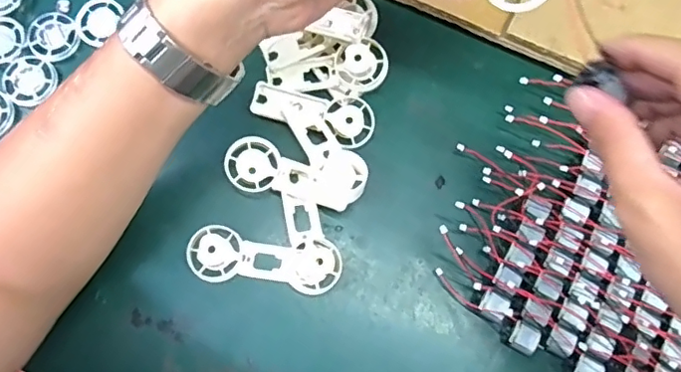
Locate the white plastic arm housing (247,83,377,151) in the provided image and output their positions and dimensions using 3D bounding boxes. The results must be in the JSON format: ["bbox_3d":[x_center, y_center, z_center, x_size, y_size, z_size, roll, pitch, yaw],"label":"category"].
[{"bbox_3d":[-0.019,-0.058,0.422,0.091,0.015,0.038,21,77,3],"label":"white plastic arm housing"}]

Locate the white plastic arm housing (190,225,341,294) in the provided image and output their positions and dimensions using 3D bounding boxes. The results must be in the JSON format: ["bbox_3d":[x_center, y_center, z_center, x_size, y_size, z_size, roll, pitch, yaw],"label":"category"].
[{"bbox_3d":[-0.053,0.053,0.398,0.106,0.025,0.038,7,77,0],"label":"white plastic arm housing"}]

